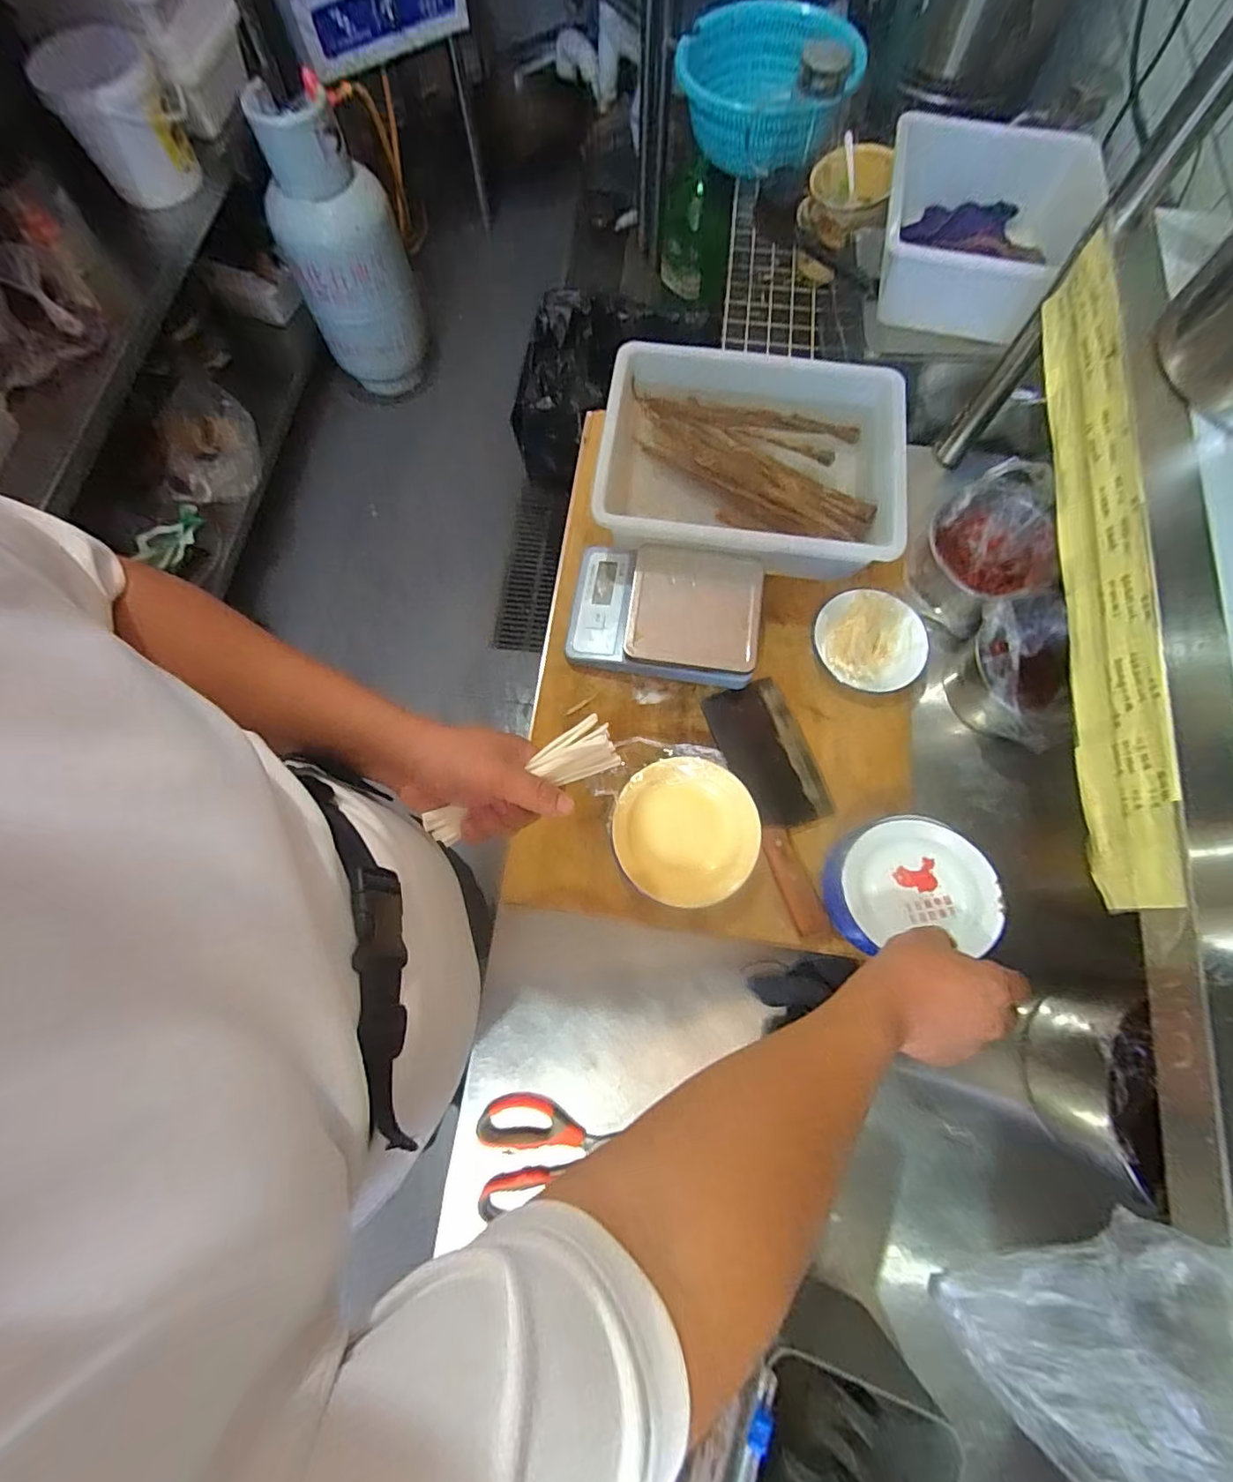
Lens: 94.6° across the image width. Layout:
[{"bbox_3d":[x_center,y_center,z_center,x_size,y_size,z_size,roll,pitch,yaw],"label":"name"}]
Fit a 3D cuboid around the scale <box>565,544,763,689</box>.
[{"bbox_3d":[0.058,-0.156,0.691,0.224,0.048,0.156,8,73,3],"label":"scale"}]

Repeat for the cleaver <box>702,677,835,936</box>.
[{"bbox_3d":[0.190,0.063,0.641,0.092,0.026,0.280,-18,74,-5],"label":"cleaver"}]

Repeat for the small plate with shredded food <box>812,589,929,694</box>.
[{"bbox_3d":[0.307,-0.119,0.691,0.132,0.030,0.130,0,73,0],"label":"small plate with shredded food"}]

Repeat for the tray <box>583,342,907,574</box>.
[{"bbox_3d":[0.164,-0.356,0.721,0.357,0.087,0.280,5,73,2],"label":"tray"}]

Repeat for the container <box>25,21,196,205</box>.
[{"bbox_3d":[-0.883,-1.123,1.031,0.166,0.198,0.145,-8,73,-3],"label":"container"}]

